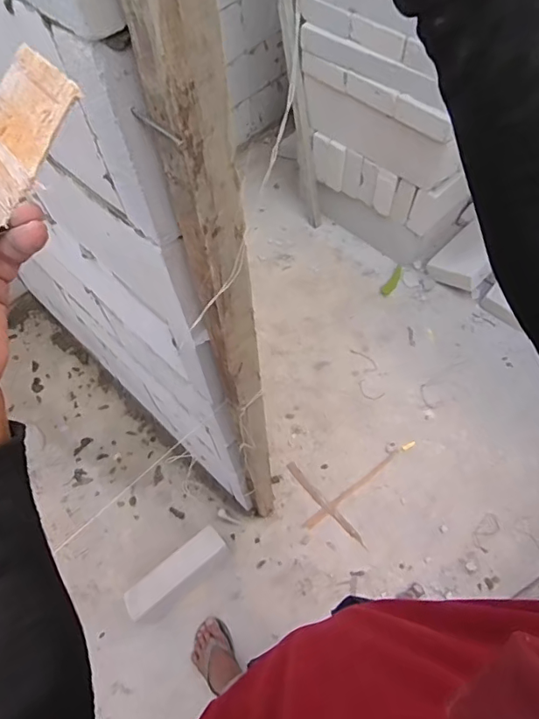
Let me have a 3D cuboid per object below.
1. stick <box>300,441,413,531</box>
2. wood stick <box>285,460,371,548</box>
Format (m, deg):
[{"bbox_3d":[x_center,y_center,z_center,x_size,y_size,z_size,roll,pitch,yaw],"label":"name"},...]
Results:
[{"bbox_3d":[0.300,0.403,1.629,0.456,0.023,0.028,-34,65,-15],"label":"stick"},{"bbox_3d":[0.177,0.457,1.571,0.029,0.009,0.340,-37,66,-17],"label":"wood stick"}]

